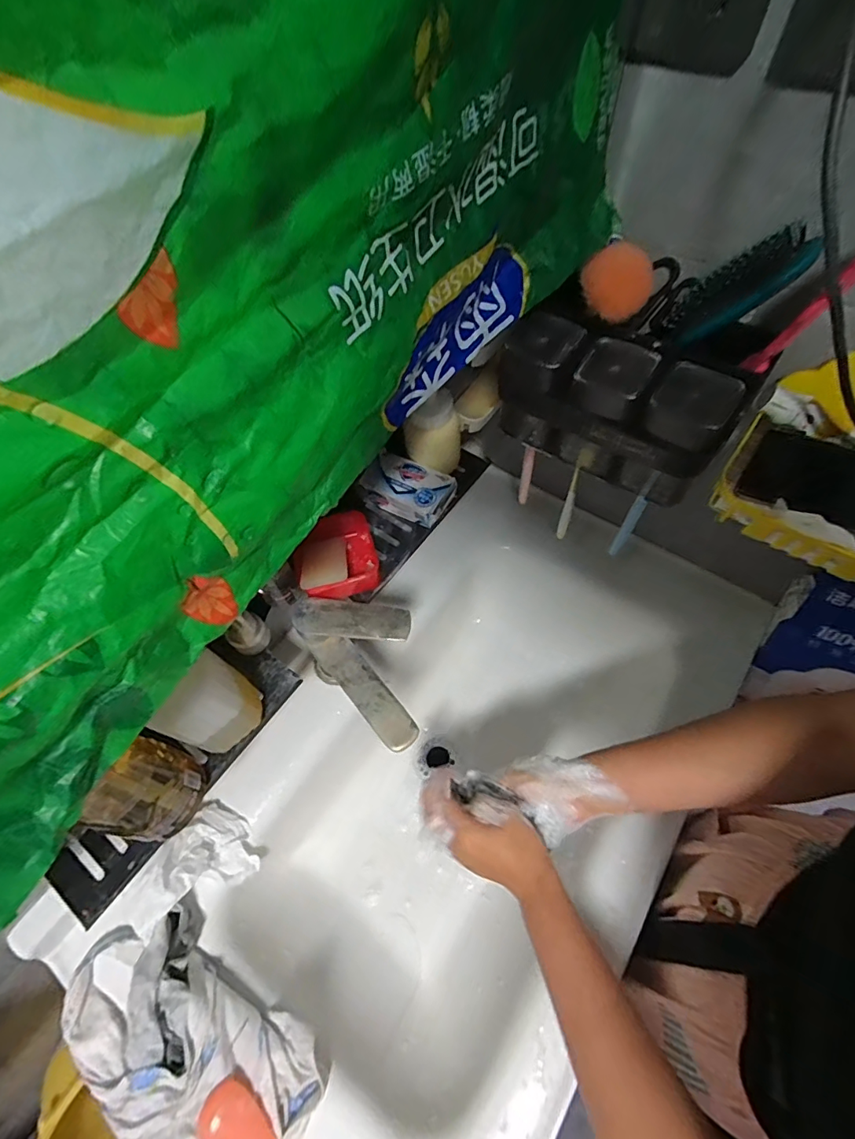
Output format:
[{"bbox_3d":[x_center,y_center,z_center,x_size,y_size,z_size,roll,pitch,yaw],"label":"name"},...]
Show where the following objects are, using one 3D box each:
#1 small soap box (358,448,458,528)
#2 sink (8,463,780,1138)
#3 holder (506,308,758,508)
[{"bbox_3d":[-0.020,-0.094,0.558,0.100,0.037,0.056,25,64,15],"label":"small soap box"},{"bbox_3d":[0.041,0.255,0.607,0.459,0.201,0.806,35,66,19],"label":"sink"},{"bbox_3d":[0.174,-0.154,0.466,0.208,0.115,0.074,29,65,17],"label":"holder"}]

